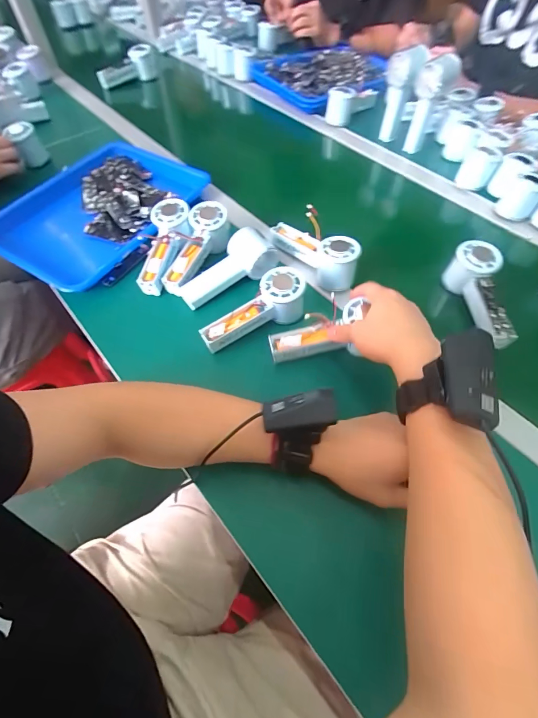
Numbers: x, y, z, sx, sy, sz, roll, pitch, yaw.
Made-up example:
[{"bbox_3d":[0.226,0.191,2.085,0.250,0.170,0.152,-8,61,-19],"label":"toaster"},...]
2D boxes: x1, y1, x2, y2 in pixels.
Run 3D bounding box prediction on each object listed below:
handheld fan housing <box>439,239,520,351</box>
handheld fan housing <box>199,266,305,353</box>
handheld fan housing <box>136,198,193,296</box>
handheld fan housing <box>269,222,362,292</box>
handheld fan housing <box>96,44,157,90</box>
[{"bbox_3d":[0.290,-0.087,0.482,0.055,0.065,0.144,3,59,3],"label":"handheld fan housing"},{"bbox_3d":[-0.018,-0.061,0.458,0.152,0.051,0.058,-34,63,-2],"label":"handheld fan housing"},{"bbox_3d":[-0.160,-0.170,0.525,0.073,0.042,0.153,11,76,7],"label":"handheld fan housing"},{"bbox_3d":[0.060,-0.160,0.514,0.157,0.059,0.059,34,66,19],"label":"handheld fan housing"},{"bbox_3d":[-0.360,-0.745,0.895,0.061,0.062,0.150,39,67,21],"label":"handheld fan housing"}]

